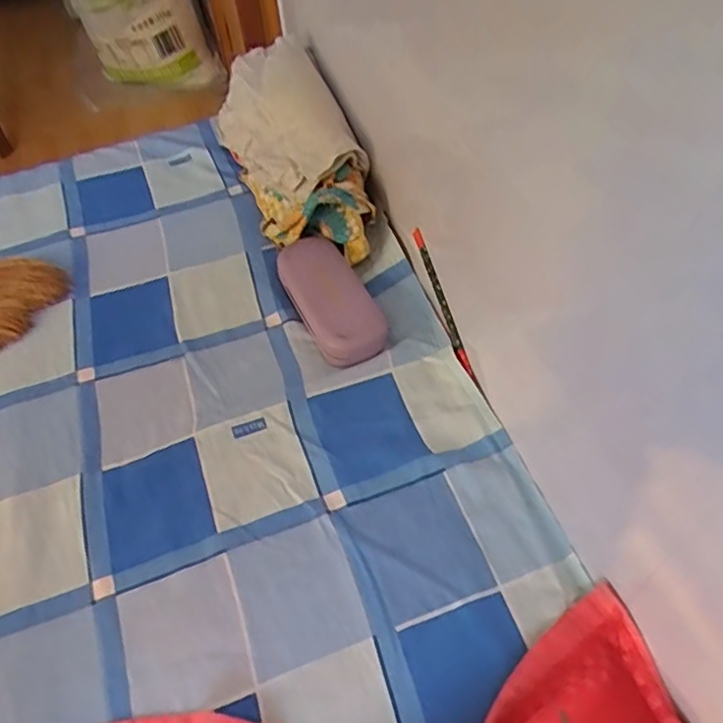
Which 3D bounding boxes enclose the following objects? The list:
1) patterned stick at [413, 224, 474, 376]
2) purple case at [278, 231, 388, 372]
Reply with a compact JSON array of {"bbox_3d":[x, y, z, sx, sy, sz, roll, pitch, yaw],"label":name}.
[{"bbox_3d":[0.080,-0.056,0.616,0.009,0.013,0.154,-20,88,-11],"label":"patterned stick"},{"bbox_3d":[-0.033,-0.065,0.661,0.071,0.057,0.161,-23,54,-13],"label":"purple case"}]

